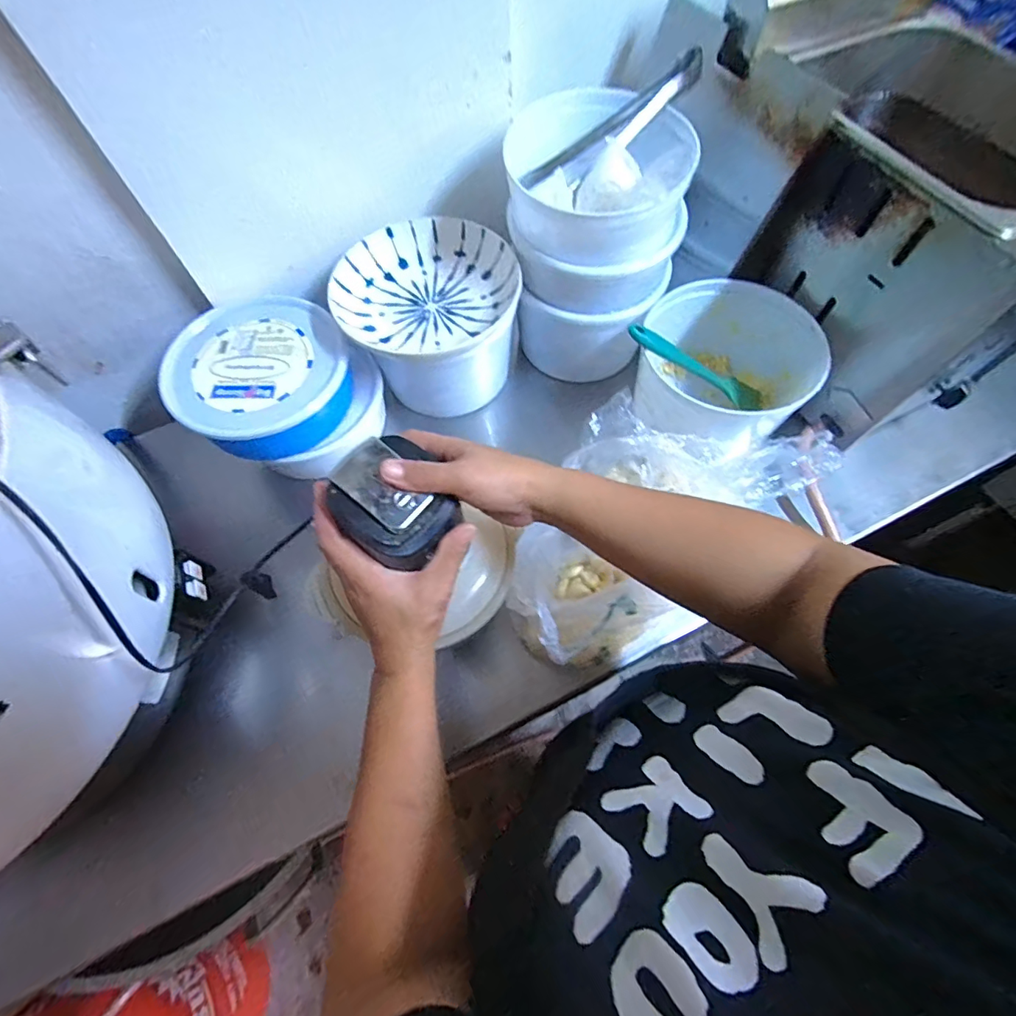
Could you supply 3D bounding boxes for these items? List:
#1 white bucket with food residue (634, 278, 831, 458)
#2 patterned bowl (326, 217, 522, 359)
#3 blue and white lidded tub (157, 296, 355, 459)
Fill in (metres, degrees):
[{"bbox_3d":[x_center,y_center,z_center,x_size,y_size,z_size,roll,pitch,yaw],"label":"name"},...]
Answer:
[{"bbox_3d":[0.270,-0.167,0.628,0.191,0.140,0.187,-1,64,2],"label":"white bucket with food residue"},{"bbox_3d":[-0.103,-0.270,0.592,0.213,0.043,0.185,-27,66,-11],"label":"patterned bowl"},{"bbox_3d":[-0.300,-0.161,0.602,0.197,0.076,0.188,-1,64,2],"label":"blue and white lidded tub"}]

